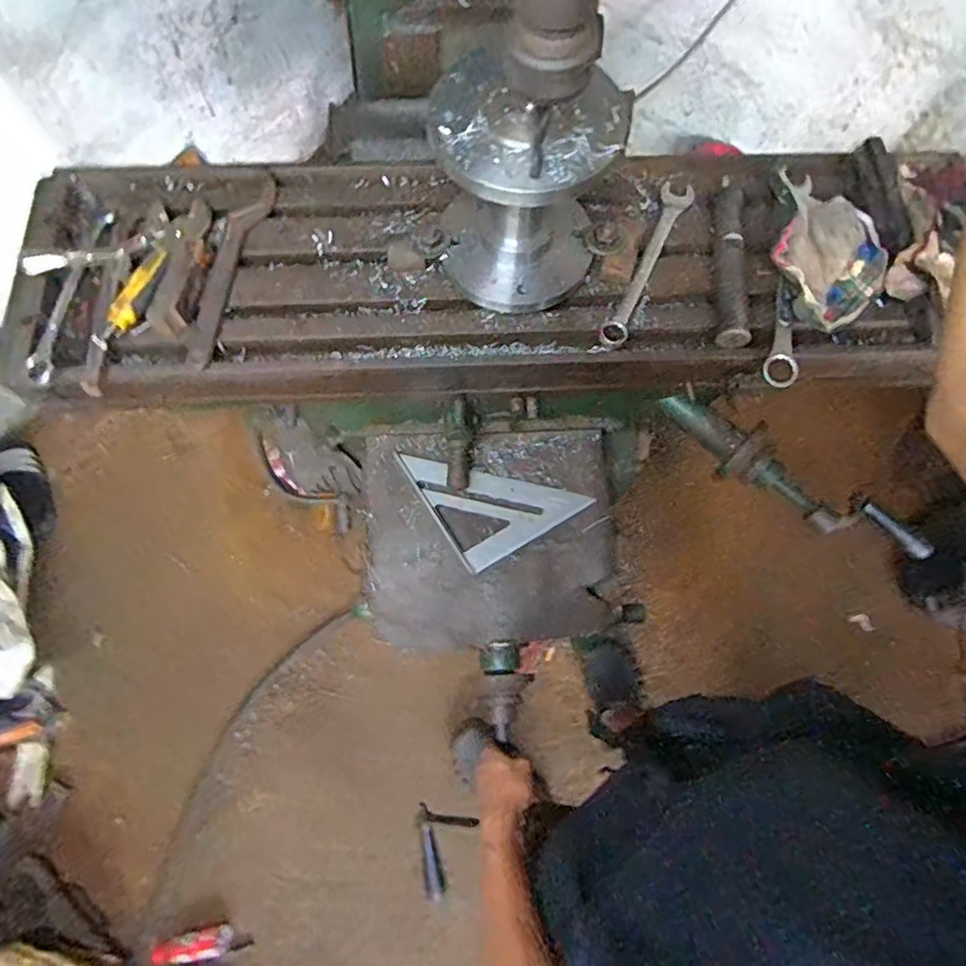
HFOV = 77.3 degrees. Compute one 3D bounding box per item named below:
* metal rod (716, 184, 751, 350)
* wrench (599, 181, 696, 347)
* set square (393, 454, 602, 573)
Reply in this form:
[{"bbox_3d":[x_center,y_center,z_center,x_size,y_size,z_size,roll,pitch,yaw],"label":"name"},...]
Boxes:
[{"bbox_3d":[0.255,-0.224,0.618,0.026,0.028,0.179,6,72,1],"label":"metal rod"},{"bbox_3d":[0.174,-0.232,0.643,0.034,0.019,0.217,23,73,6],"label":"wrench"},{"bbox_3d":[0.011,0.000,0.731,0.162,0.020,0.173,-31,75,-11],"label":"set square"}]

